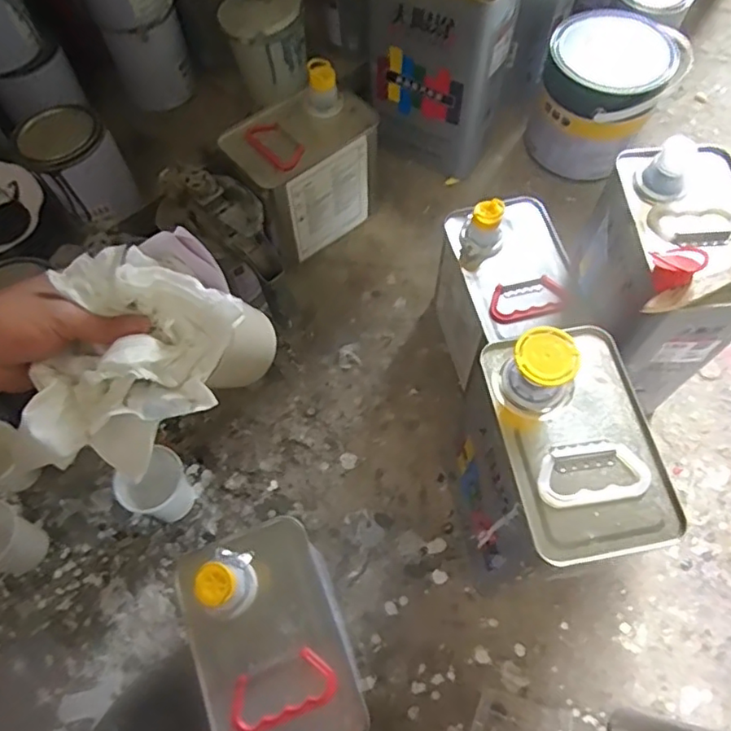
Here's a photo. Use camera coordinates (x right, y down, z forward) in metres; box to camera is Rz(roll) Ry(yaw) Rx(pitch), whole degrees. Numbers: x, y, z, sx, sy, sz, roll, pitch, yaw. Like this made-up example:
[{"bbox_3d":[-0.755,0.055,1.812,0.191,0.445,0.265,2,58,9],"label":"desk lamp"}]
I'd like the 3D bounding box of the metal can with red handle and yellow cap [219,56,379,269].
[{"bbox_3d":[-0.071,-0.252,0.766,0.177,0.202,0.101,-36,67,-15],"label":"metal can with red handle and yellow cap"}]

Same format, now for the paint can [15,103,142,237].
[{"bbox_3d":[-0.348,-0.241,0.713,0.090,0.105,0.107,-42,69,-17],"label":"paint can"}]

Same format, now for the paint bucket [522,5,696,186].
[{"bbox_3d":[0.322,-0.360,0.819,0.158,0.166,0.158,-1,63,2],"label":"paint bucket"}]

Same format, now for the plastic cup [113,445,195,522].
[{"bbox_3d":[-0.219,0.134,0.631,0.070,0.082,0.056,-35,67,-14],"label":"plastic cup"}]

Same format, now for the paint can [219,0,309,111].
[{"bbox_3d":[-0.135,-0.451,0.825,0.105,0.130,0.116,-12,63,-4],"label":"paint can"}]

